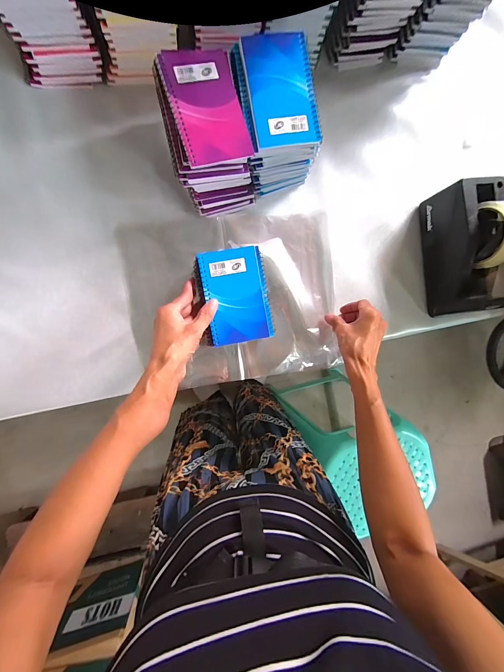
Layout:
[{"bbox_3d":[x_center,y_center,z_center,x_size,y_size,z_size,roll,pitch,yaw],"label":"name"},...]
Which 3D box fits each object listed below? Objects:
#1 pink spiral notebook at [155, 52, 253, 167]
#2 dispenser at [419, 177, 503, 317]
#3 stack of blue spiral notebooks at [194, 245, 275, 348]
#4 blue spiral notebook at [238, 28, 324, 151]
[{"bbox_3d":[-0.055,-0.278,0.344,0.082,0.011,0.134,-17,94,-8],"label":"pink spiral notebook"},{"bbox_3d":[0.345,-0.138,0.456,0.072,0.125,0.198,-8,93,-9],"label":"dispenser"},{"bbox_3d":[-0.029,-0.057,0.419,0.102,0.031,0.131,-10,93,-9],"label":"stack of blue spiral notebooks"},{"bbox_3d":[0.037,-0.310,0.360,0.084,0.010,0.131,-11,94,-9],"label":"blue spiral notebook"}]

